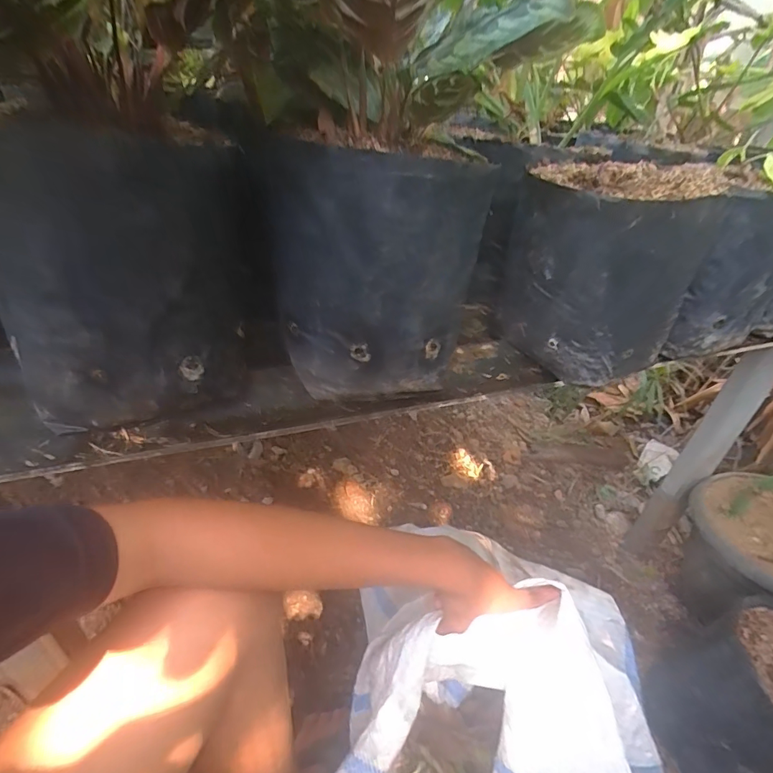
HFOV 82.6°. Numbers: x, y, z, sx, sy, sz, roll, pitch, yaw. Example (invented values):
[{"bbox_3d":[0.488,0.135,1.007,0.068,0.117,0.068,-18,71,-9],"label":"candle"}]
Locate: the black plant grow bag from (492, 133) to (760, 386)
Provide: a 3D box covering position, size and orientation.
[{"bbox_3d":[0.191,-0.110,0.409,0.162,0.167,0.139,21,37,21],"label":"black plant grow bag"}]

